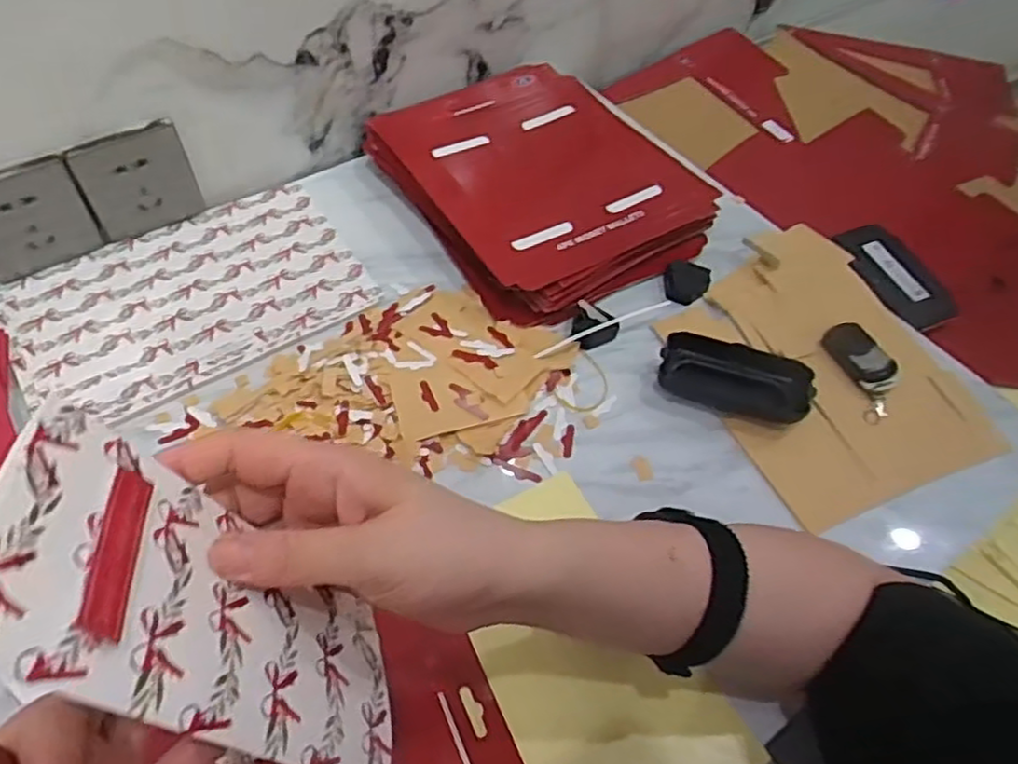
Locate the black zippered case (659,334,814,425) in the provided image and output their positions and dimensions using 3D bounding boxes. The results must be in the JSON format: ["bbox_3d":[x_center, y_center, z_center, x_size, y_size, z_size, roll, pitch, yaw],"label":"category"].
[{"bbox_3d":[0.169,-0.003,0.547,0.111,0.031,0.052,17,54,8],"label":"black zippered case"}]

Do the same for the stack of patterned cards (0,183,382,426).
[{"bbox_3d":[-0.258,-0.070,0.582,0.259,0.006,0.173,-29,61,-23],"label":"stack of patterned cards"}]

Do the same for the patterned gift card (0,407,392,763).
[{"bbox_3d":[-0.100,0.082,0.255,0.009,0.169,0.086,-28,43,16],"label":"patterned gift card"}]

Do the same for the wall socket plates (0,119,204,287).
[{"bbox_3d":[-0.369,-0.123,0.558,0.250,0.089,0.017,-29,61,-23],"label":"wall socket plates"}]

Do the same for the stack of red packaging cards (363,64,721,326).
[{"bbox_3d":[0.026,-0.188,0.665,0.227,0.042,0.282,-26,60,-22],"label":"stack of red packaging cards"}]

